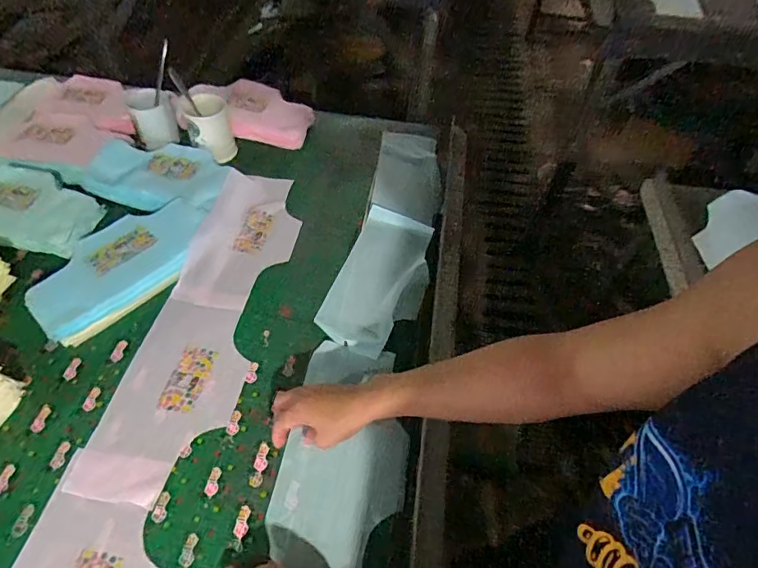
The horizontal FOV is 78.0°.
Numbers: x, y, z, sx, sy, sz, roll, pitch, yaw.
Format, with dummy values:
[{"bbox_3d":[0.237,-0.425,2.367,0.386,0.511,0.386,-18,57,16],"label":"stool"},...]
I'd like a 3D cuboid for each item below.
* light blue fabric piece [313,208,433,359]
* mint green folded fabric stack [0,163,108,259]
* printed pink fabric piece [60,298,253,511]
[{"bbox_3d":[0.005,-0.008,0.796,0.146,0.027,0.288,18,53,9],"label":"light blue fabric piece"},{"bbox_3d":[-0.646,-0.141,0.821,0.308,0.034,0.161,12,53,4],"label":"mint green folded fabric stack"},{"bbox_3d":[-0.284,0.154,0.658,0.166,0.009,0.290,11,53,3],"label":"printed pink fabric piece"}]

